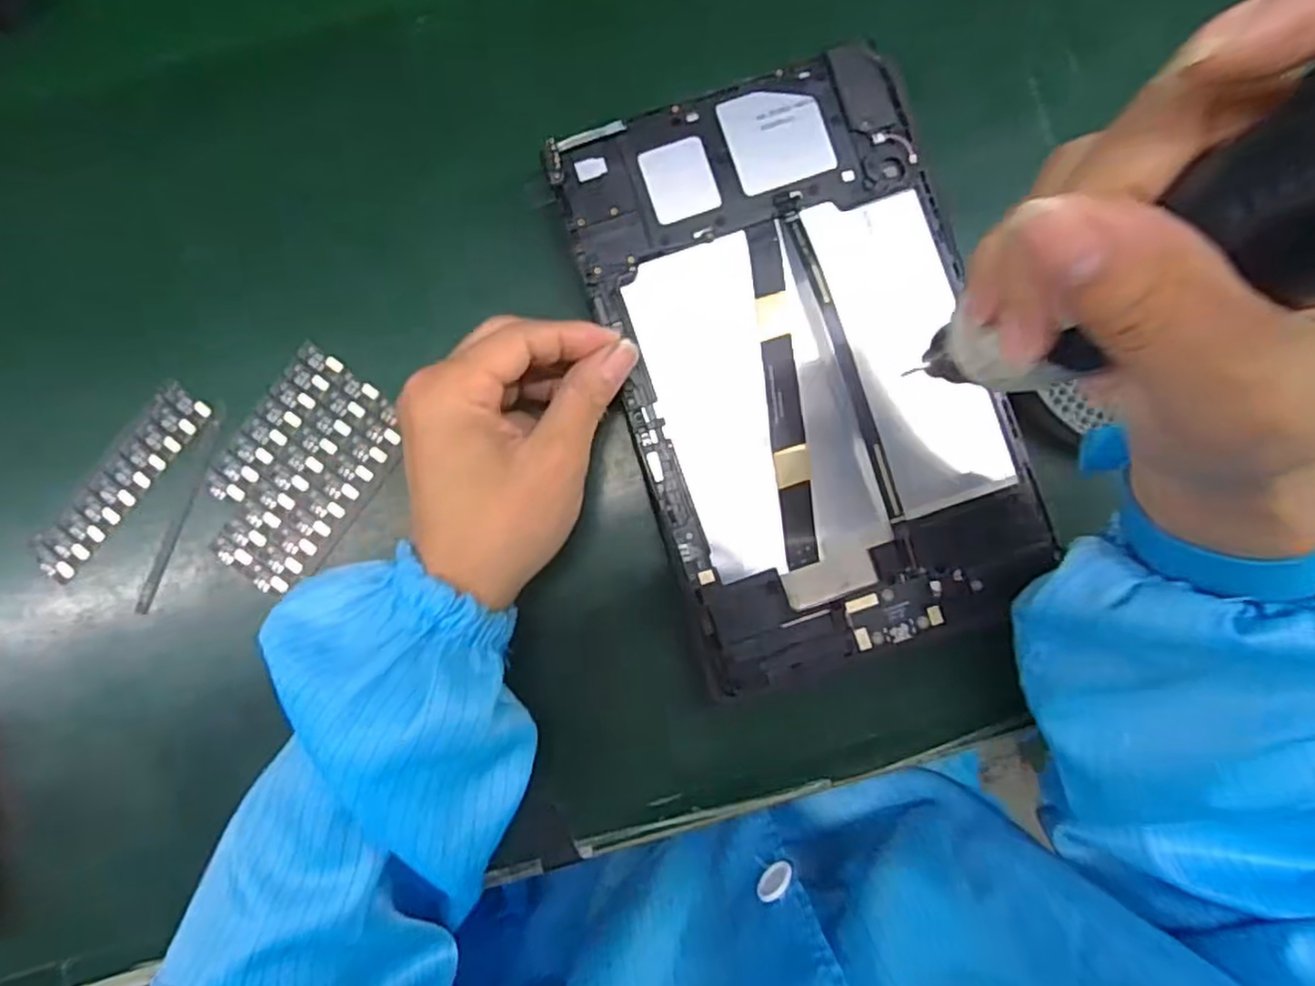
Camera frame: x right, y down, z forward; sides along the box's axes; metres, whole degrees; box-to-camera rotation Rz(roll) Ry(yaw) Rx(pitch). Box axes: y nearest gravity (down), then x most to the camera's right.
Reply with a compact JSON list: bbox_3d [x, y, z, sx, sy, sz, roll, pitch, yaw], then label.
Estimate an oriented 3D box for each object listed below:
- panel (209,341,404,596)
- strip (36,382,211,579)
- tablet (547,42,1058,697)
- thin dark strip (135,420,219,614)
[{"bbox_3d":[-0.159,-0.009,0.321,0.062,0.005,0.098,35,87,2],"label":"panel"},{"bbox_3d":[-0.238,-0.005,0.318,0.022,0.005,0.097,39,87,2],"label":"strip"},{"bbox_3d":[0.061,-0.053,0.300,0.151,0.015,0.242,-17,89,-1],"label":"tablet"},{"bbox_3d":[-0.212,0.011,0.319,0.007,0.004,0.089,21,89,2],"label":"thin dark strip"}]

